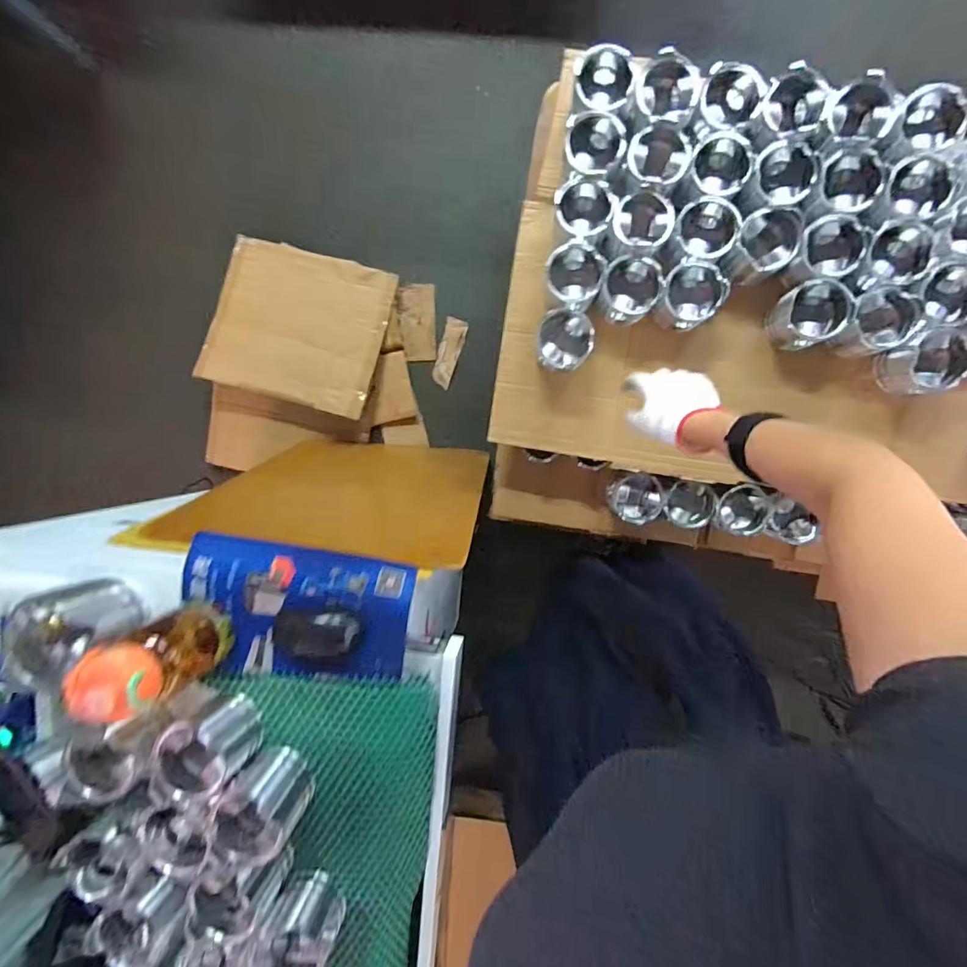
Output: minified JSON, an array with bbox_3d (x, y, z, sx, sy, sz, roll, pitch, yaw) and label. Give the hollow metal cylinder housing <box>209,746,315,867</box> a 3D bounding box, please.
[{"bbox_3d":[-0.261,0.388,0.575,0.086,0.082,0.087,7,97,4],"label":"hollow metal cylinder housing"}]

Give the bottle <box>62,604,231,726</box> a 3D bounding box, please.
[{"bbox_3d":[-0.359,0.197,0.530,0.070,0.152,0.084,-33,92,8],"label":"bottle"}]

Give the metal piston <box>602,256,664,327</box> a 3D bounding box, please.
[{"bbox_3d":[0.239,-0.317,0.784,0.087,0.075,0.094,1,96,5],"label":"metal piston"}]

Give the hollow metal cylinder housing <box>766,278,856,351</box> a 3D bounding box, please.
[{"bbox_3d":[0.518,-0.270,0.754,0.099,0.073,0.090,1,96,5],"label":"hollow metal cylinder housing"}]

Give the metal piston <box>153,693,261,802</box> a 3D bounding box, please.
[{"bbox_3d":[-0.328,0.313,0.567,0.074,0.092,0.089,-44,91,8],"label":"metal piston"}]

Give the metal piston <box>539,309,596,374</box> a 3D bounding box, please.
[{"bbox_3d":[0.135,-0.236,0.802,0.090,0.072,0.096,1,96,5],"label":"metal piston"}]

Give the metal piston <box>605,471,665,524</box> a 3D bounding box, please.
[{"bbox_3d":[0.290,0.024,0.910,0.092,0.093,0.091,1,96,5],"label":"metal piston"}]

